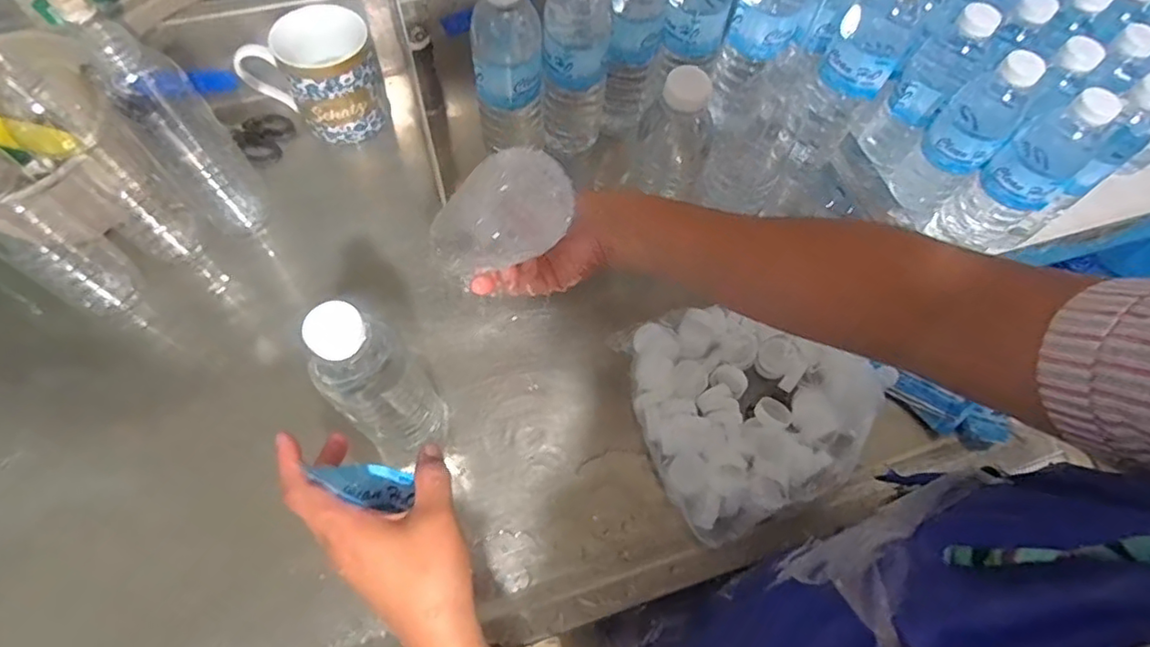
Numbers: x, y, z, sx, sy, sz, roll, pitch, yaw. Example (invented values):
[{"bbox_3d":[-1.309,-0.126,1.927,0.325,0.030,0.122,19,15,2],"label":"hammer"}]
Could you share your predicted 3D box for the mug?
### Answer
[{"bbox_3d":[-0.262,-0.247,0.605,0.130,0.090,0.091,-13,65,-10],"label":"mug"}]

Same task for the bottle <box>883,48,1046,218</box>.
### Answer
[{"bbox_3d":[0.371,-0.181,0.573,0.062,0.165,0.068,40,68,15],"label":"bottle"}]

